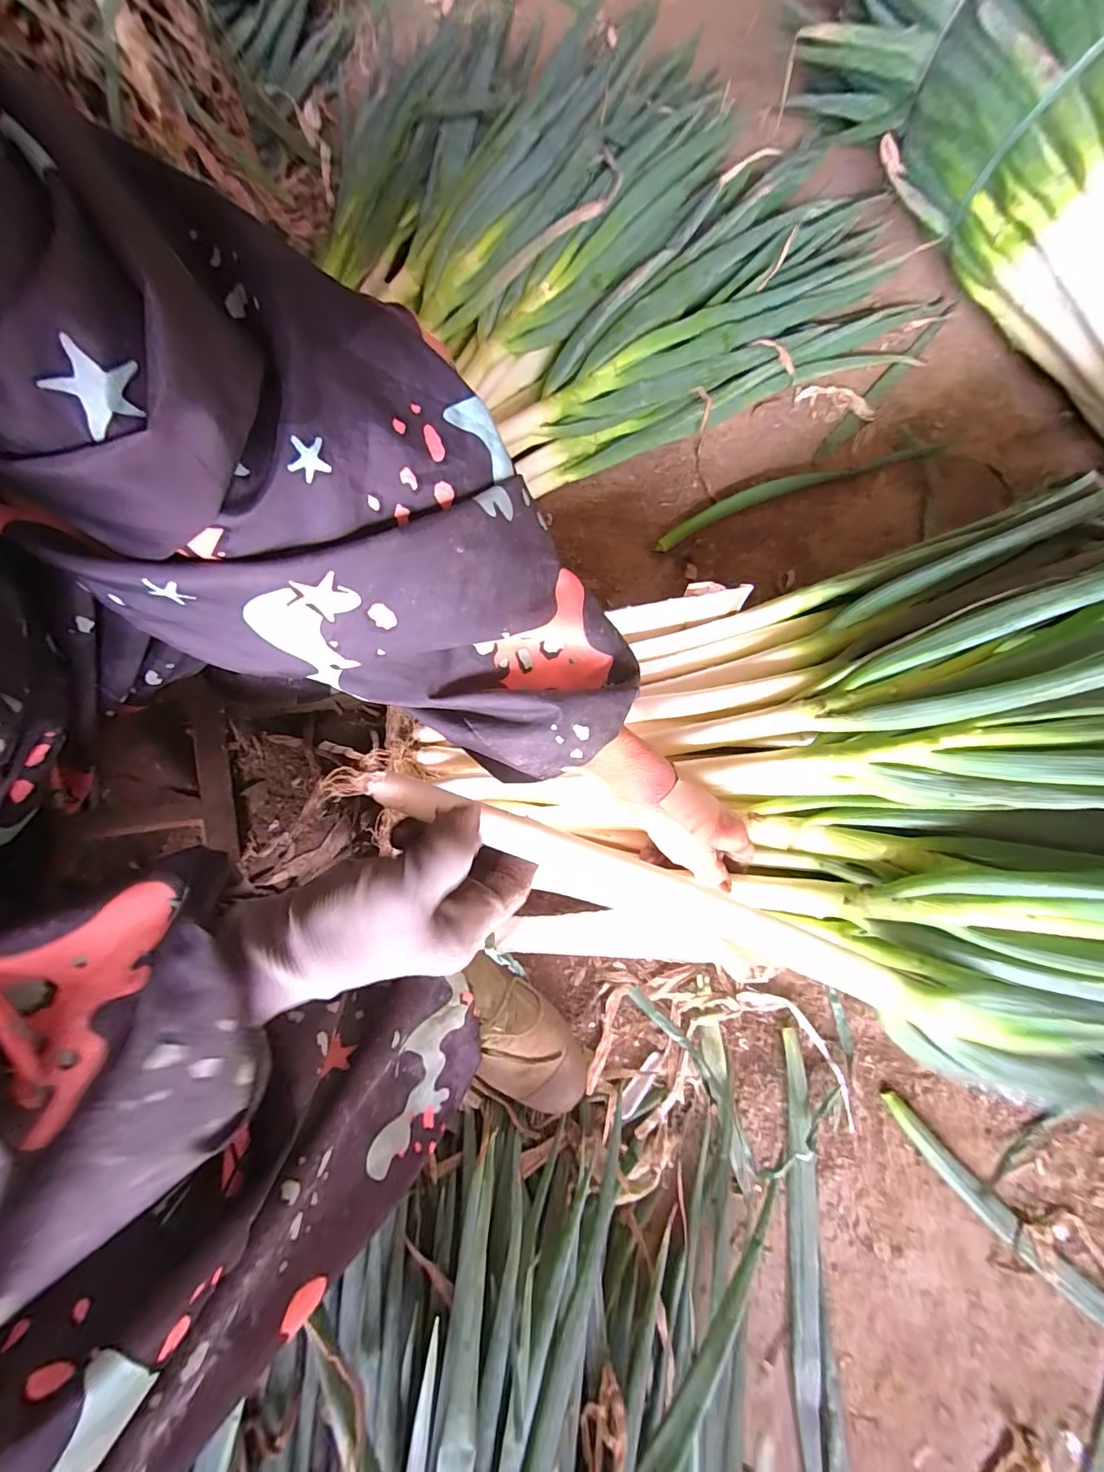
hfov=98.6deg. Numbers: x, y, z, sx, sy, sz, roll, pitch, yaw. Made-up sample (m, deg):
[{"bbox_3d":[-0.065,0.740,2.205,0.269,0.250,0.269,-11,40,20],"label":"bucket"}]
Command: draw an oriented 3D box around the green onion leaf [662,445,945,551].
[{"bbox_3d":[0.304,-0.317,0.607,0.368,0.020,0.040,-20,80,-4],"label":"green onion leaf"}]

